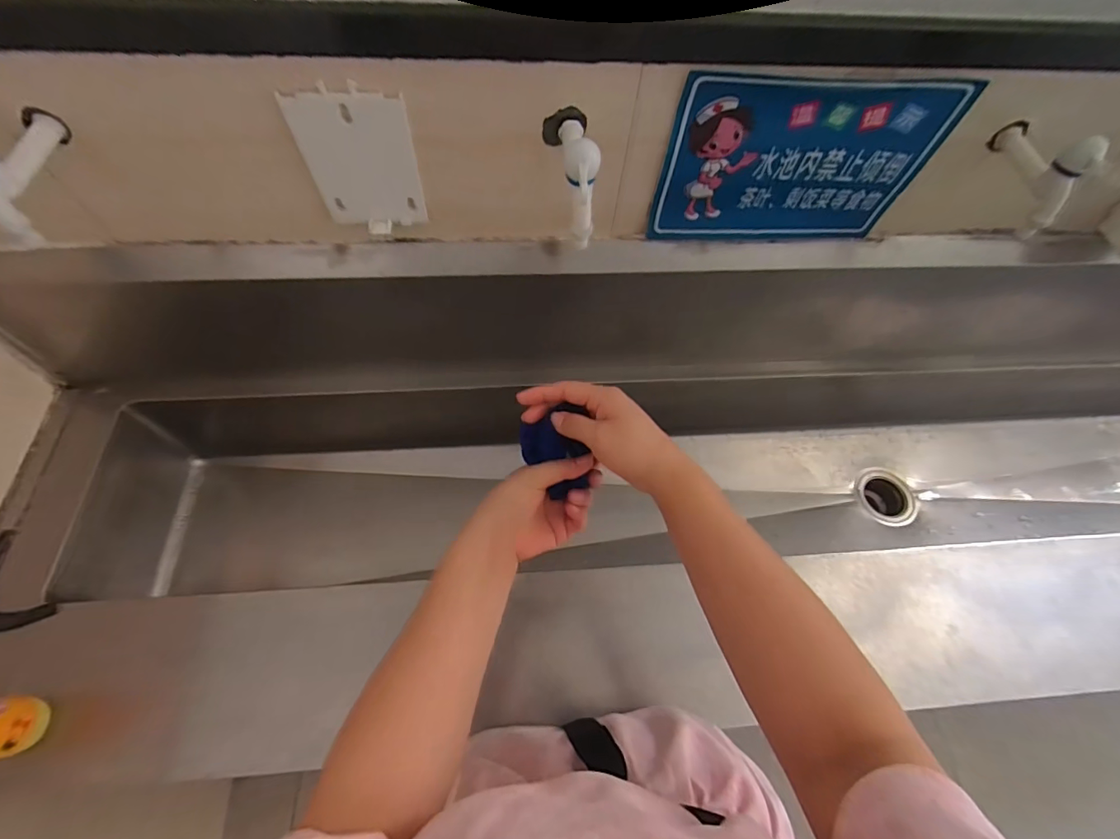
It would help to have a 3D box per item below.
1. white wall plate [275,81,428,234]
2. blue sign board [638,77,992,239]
[{"bbox_3d":[-0.208,-0.267,0.516,0.112,0.148,0.013,-3,62,-5],"label":"white wall plate"},{"bbox_3d":[0.269,-0.290,0.565,0.298,0.195,0.014,0,62,-4],"label":"blue sign board"}]

